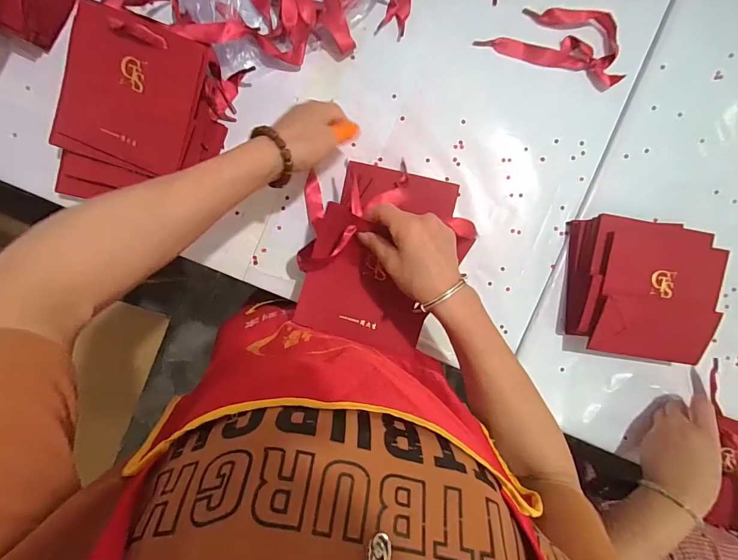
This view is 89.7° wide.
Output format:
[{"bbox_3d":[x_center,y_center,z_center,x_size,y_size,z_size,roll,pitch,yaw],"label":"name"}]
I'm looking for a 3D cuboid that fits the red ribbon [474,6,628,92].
[{"bbox_3d":[0.224,-0.292,0.445,0.166,0.016,0.071,16,92,-2],"label":"red ribbon"}]

